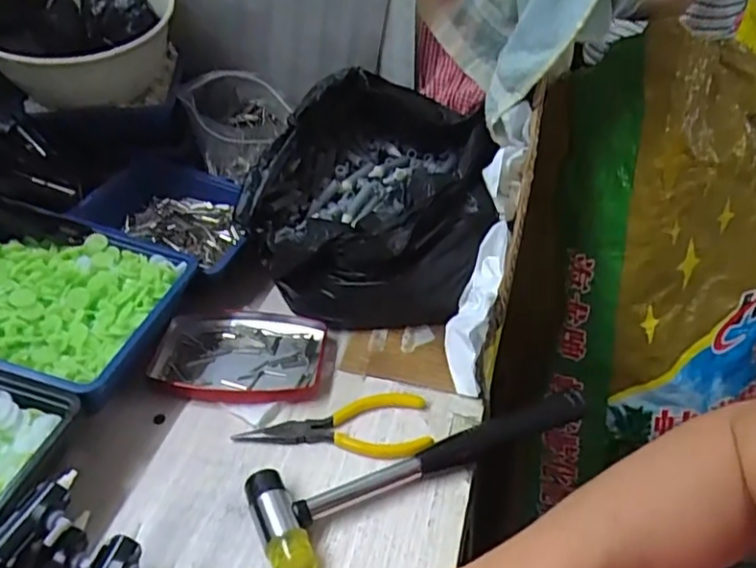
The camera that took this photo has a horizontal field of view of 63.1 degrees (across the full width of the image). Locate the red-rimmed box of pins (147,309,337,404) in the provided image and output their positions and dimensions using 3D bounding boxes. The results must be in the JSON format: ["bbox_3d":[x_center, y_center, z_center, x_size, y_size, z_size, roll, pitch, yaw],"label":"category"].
[{"bbox_3d":[-0.098,0.053,0.459,0.126,0.014,0.087,4,38,2],"label":"red-rimmed box of pins"}]

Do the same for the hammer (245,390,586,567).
[{"bbox_3d":[0.036,0.111,0.382,0.225,0.022,0.060,-15,41,-21],"label":"hammer"}]

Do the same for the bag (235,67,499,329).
[{"bbox_3d":[-0.007,-0.074,0.522,0.197,0.134,0.200,6,38,4],"label":"bag"}]

